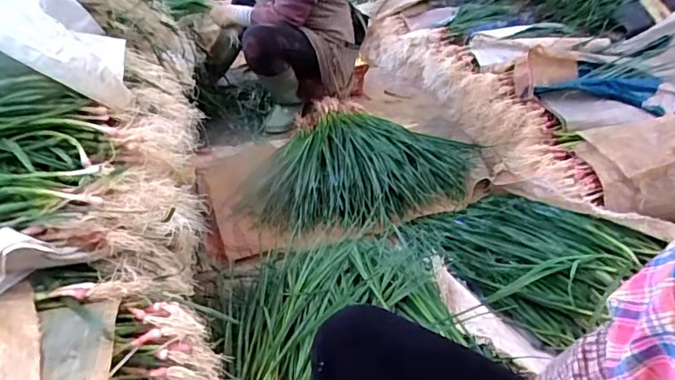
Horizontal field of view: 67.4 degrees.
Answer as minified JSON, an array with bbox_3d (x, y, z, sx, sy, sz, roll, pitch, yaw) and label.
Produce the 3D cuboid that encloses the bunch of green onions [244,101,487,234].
[{"bbox_3d":[0.064,-0.080,1.452,0.588,0.083,0.558,11,36,22],"label":"bunch of green onions"}]

